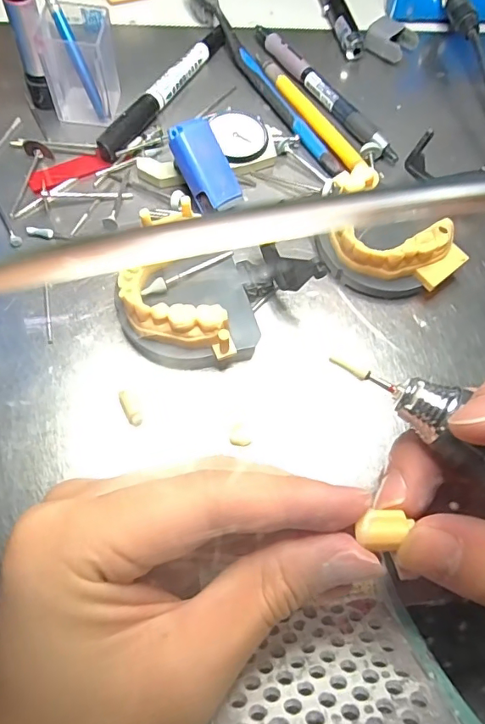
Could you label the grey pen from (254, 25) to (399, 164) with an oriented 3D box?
[{"bbox_3d":[0.049,-0.174,0.303,0.012,0.008,0.137,-30,71,-17],"label":"grey pen"}]

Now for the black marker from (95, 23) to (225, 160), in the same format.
[{"bbox_3d":[-0.046,-0.167,0.296,0.011,0.014,0.132,28,66,8],"label":"black marker"}]

